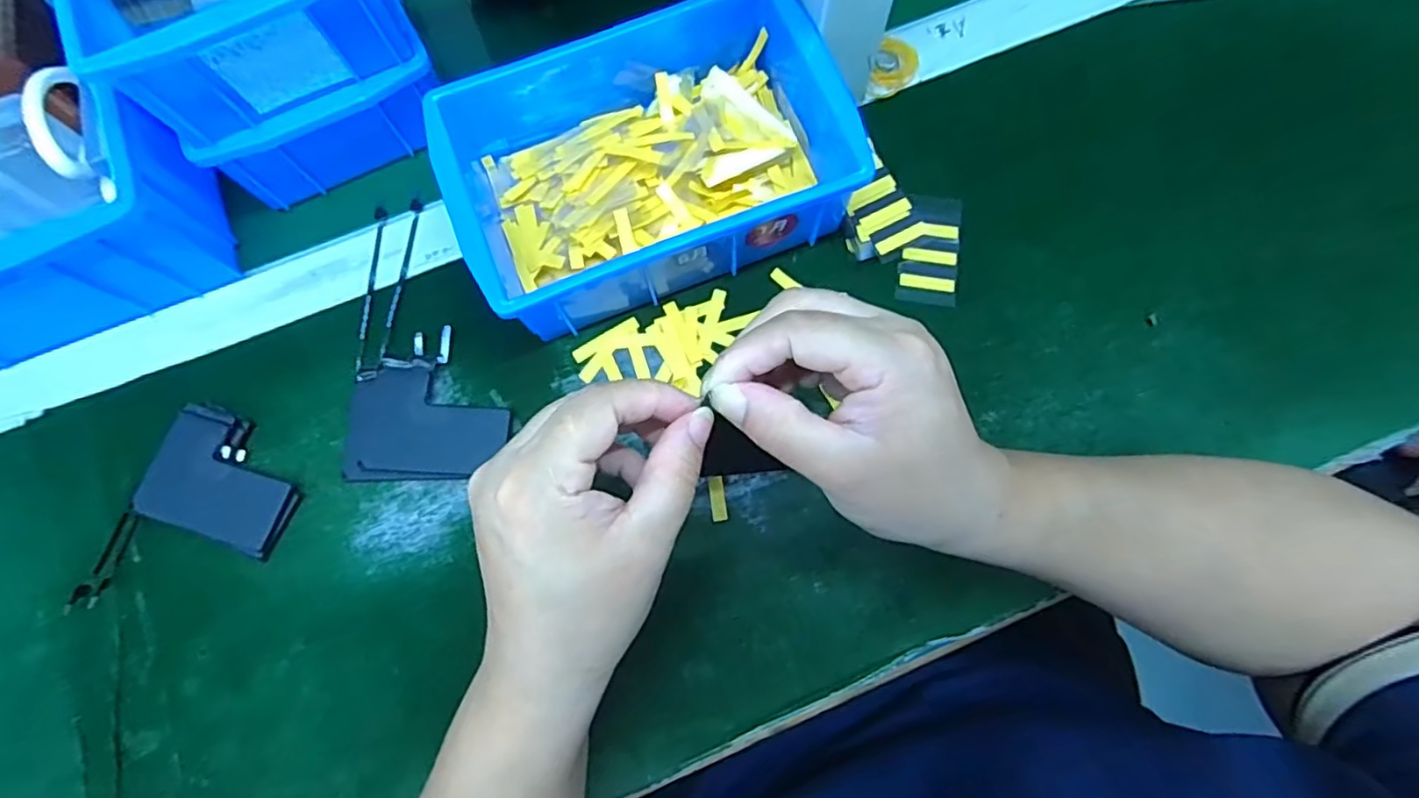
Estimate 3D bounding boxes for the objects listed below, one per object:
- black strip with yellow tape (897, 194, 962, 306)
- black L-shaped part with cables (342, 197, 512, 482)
[{"bbox_3d":[0.125,-0.086,0.366,0.032,0.009,0.064,8,75,4],"label":"black strip with yellow tape"},{"bbox_3d":[-0.154,-0.037,0.361,0.084,0.009,0.163,-3,74,1],"label":"black L-shaped part with cables"}]

